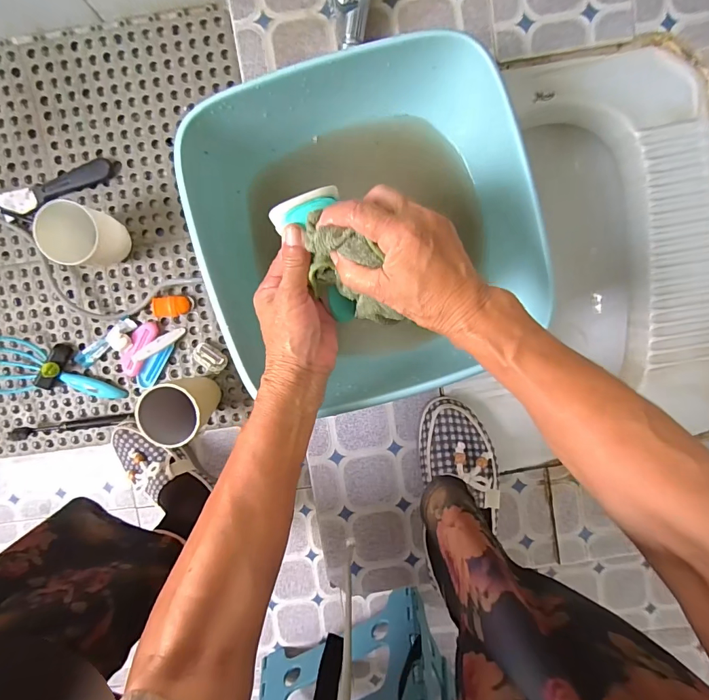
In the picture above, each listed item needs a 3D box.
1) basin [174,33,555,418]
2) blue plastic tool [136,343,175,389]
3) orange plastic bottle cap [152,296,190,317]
[{"bbox_3d":[0.009,-0.120,0.426,0.320,0.132,0.320,0,97,-1],"label":"basin"},{"bbox_3d":[-0.298,0.021,0.600,0.027,0.013,0.081,30,95,-2],"label":"blue plastic tool"},{"bbox_3d":[-0.266,-0.063,0.587,0.047,0.024,0.028,-2,96,1],"label":"orange plastic bottle cap"}]

